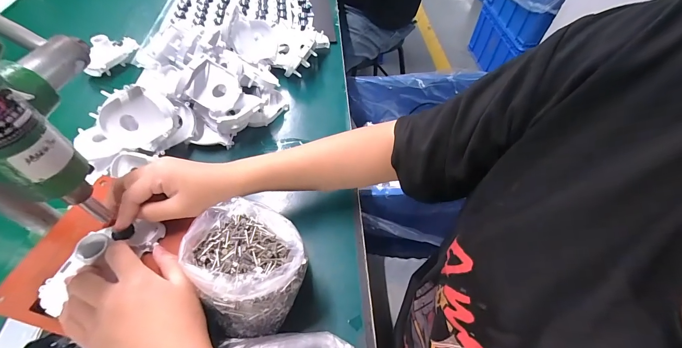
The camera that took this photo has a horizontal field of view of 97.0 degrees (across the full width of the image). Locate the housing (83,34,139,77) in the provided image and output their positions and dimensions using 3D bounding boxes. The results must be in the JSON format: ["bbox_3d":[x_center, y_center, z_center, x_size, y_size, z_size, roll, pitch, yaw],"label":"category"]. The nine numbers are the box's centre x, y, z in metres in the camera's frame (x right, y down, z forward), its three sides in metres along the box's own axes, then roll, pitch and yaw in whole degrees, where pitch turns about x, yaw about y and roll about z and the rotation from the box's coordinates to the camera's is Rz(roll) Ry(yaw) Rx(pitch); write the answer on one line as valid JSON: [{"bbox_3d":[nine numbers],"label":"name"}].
[{"bbox_3d":[-0.434,-0.226,0.566,0.047,0.049,0.100,28,57,18],"label":"housing"}]

